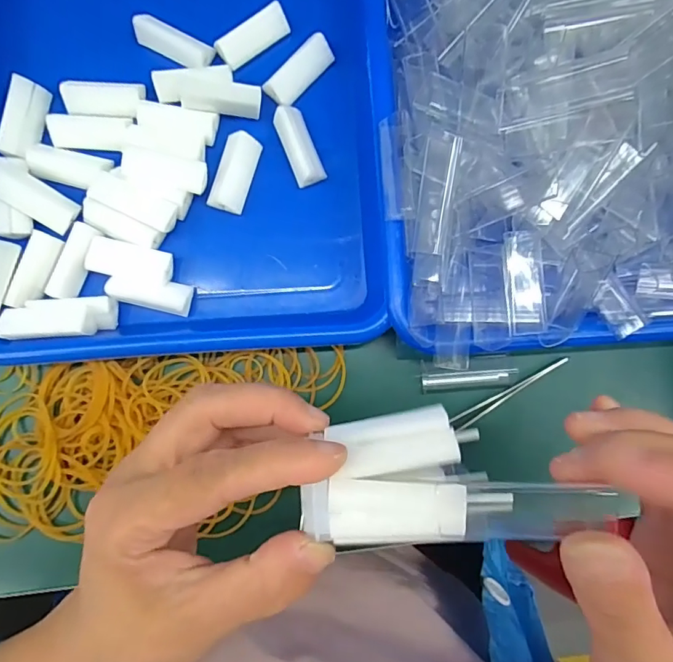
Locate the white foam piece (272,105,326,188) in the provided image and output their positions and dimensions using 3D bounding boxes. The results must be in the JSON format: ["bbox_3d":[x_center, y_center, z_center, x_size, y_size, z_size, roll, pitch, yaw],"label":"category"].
[{"bbox_3d":[-0.023,-0.111,0.286,0.019,0.017,0.045,-22,86,-4],"label":"white foam piece"}]

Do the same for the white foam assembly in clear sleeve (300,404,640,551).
[{"bbox_3d":[0.044,0.053,0.166,0.107,0.017,0.045,7,84,-1],"label":"white foam assembly in clear sleeve"}]

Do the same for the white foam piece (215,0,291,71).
[{"bbox_3d":[-0.051,-0.180,0.291,0.046,0.012,0.015,-36,87,-5],"label":"white foam piece"}]

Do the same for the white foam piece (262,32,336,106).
[{"bbox_3d":[-0.022,-0.158,0.291,0.018,0.009,0.048,44,85,2],"label":"white foam piece"}]

